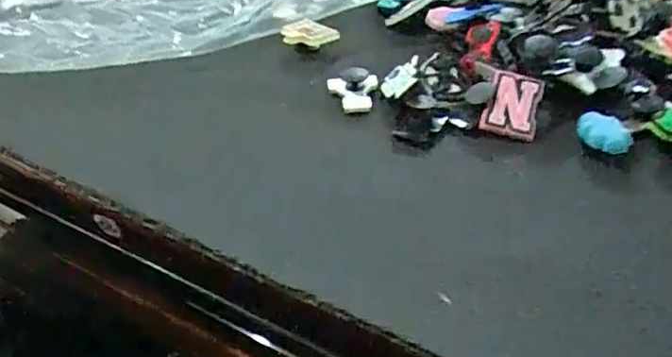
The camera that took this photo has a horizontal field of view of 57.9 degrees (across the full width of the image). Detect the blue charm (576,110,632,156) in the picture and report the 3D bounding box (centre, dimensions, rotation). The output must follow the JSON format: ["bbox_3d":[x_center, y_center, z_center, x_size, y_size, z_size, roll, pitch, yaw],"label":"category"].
[{"bbox_3d":[0.095,-0.016,0.215,0.018,0.007,0.016,14,45,22],"label":"blue charm"}]

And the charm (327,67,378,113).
[{"bbox_3d":[0.007,-0.037,0.254,0.021,0.011,0.023,-3,41,3],"label":"charm"}]

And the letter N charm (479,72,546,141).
[{"bbox_3d":[0.067,-0.028,0.227,0.020,0.004,0.024,17,77,-2],"label":"letter N charm"}]

